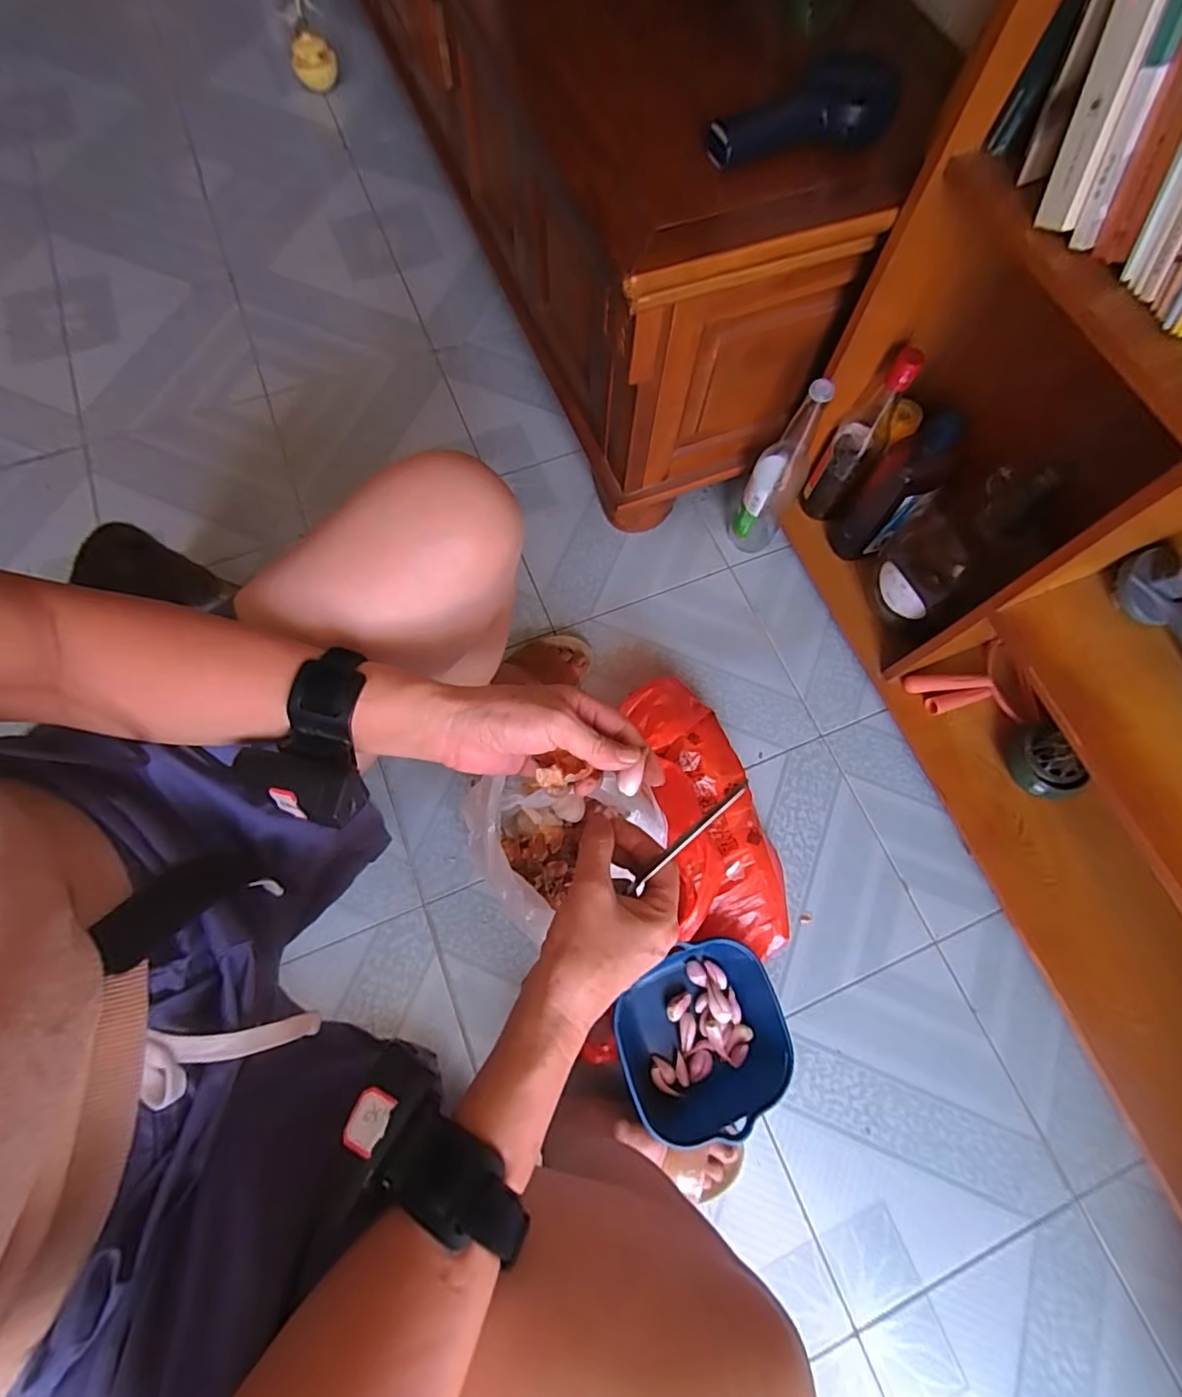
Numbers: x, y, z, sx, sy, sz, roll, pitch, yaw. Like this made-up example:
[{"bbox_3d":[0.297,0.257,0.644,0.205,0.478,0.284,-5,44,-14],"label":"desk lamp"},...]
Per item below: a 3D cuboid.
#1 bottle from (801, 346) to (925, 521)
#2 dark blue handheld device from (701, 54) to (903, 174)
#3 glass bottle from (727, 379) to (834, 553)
[{"bbox_3d":[0.353,-0.345,0.768,0.056,0.266,0.053,39,75,10],"label":"bottle"},{"bbox_3d":[0.190,-0.542,0.528,0.167,0.048,0.066,-13,73,-6],"label":"dark blue handheld device"},{"bbox_3d":[0.256,-0.305,0.791,0.076,0.295,0.075,25,73,6],"label":"glass bottle"}]

